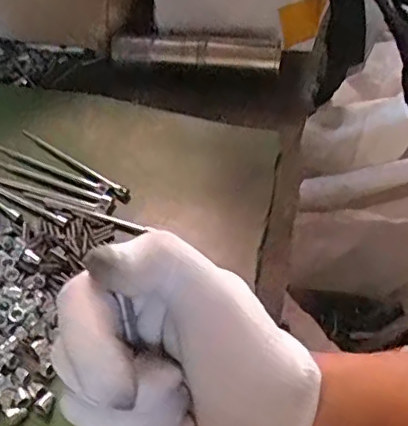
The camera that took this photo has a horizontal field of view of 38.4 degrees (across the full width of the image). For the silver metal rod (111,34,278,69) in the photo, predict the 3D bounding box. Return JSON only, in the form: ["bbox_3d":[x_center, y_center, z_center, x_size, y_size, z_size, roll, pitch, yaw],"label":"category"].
[{"bbox_3d":[-0.006,-0.116,0.421,0.120,0.017,0.022,4,53,2],"label":"silver metal rod"}]

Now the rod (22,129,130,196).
[{"bbox_3d":[-0.083,-0.034,0.372,0.087,0.007,0.005,30,58,20],"label":"rod"}]

